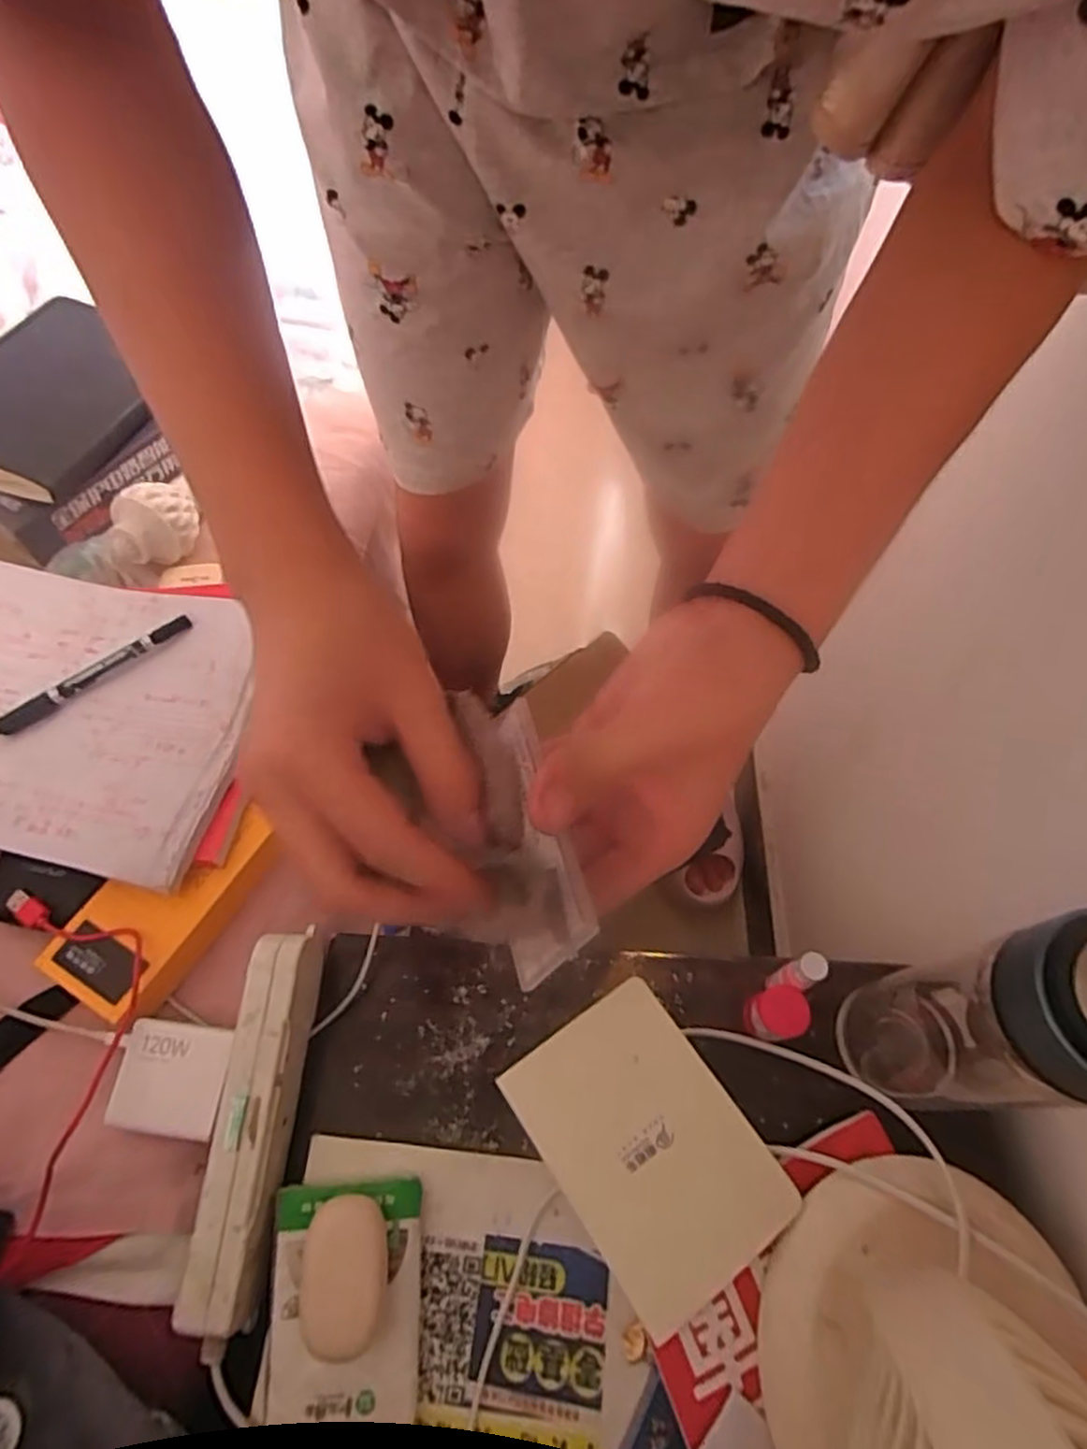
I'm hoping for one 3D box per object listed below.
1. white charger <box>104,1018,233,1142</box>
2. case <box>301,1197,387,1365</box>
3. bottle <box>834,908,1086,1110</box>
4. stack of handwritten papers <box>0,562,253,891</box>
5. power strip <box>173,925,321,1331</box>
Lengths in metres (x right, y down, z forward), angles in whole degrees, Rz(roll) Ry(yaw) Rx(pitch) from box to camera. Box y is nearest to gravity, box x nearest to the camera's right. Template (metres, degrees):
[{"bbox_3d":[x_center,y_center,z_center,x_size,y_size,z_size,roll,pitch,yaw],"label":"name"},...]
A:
[{"bbox_3d":[-0.208,0.202,0.408,0.058,0.031,0.054,7,61,1],"label":"white charger"},{"bbox_3d":[-0.099,0.277,0.362,0.039,0.030,0.064,-2,62,-4],"label":"case"},{"bbox_3d":[0.228,0.162,0.369,0.077,0.219,0.074,6,61,0],"label":"bottle"},{"bbox_3d":[-0.348,-0.017,0.499,0.297,0.022,0.206,11,61,9],"label":"stack of handwritten papers"},{"bbox_3d":[-0.159,0.218,0.396,0.040,0.054,0.187,6,61,0],"label":"power strip"}]

